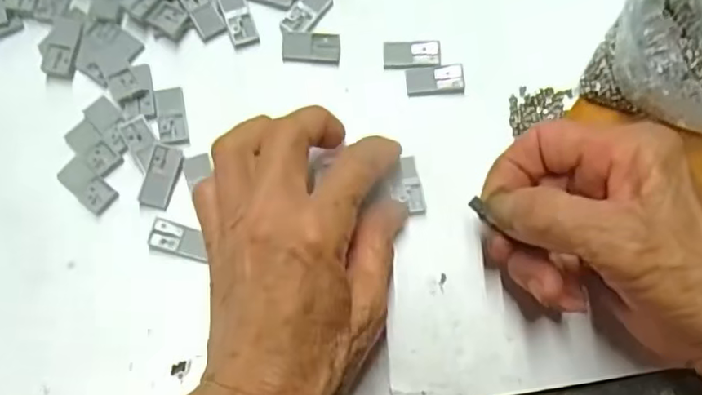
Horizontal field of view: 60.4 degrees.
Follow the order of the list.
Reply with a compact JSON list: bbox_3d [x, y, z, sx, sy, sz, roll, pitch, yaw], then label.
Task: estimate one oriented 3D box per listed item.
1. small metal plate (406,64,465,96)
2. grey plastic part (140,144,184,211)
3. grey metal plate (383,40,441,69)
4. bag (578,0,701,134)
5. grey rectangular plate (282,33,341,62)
[{"bbox_3d":[0.041,-0.057,0.291,0.028,0.004,0.014,-5,74,-4],"label":"small metal plate"},{"bbox_3d":[-0.085,-0.010,0.270,0.014,0.004,0.028,17,81,-10],"label":"grey plastic part"},{"bbox_3d":[0.030,-0.070,0.294,0.028,0.004,0.014,-3,74,-3],"label":"grey metal plate"},{"bbox_3d":[0.154,-0.067,0.275,0.072,0.046,0.066,36,76,8],"label":"bag"},{"bbox_3d":[-0.019,-0.074,0.294,0.028,0.004,0.012,0,74,-2],"label":"grey rectangular plate"}]

